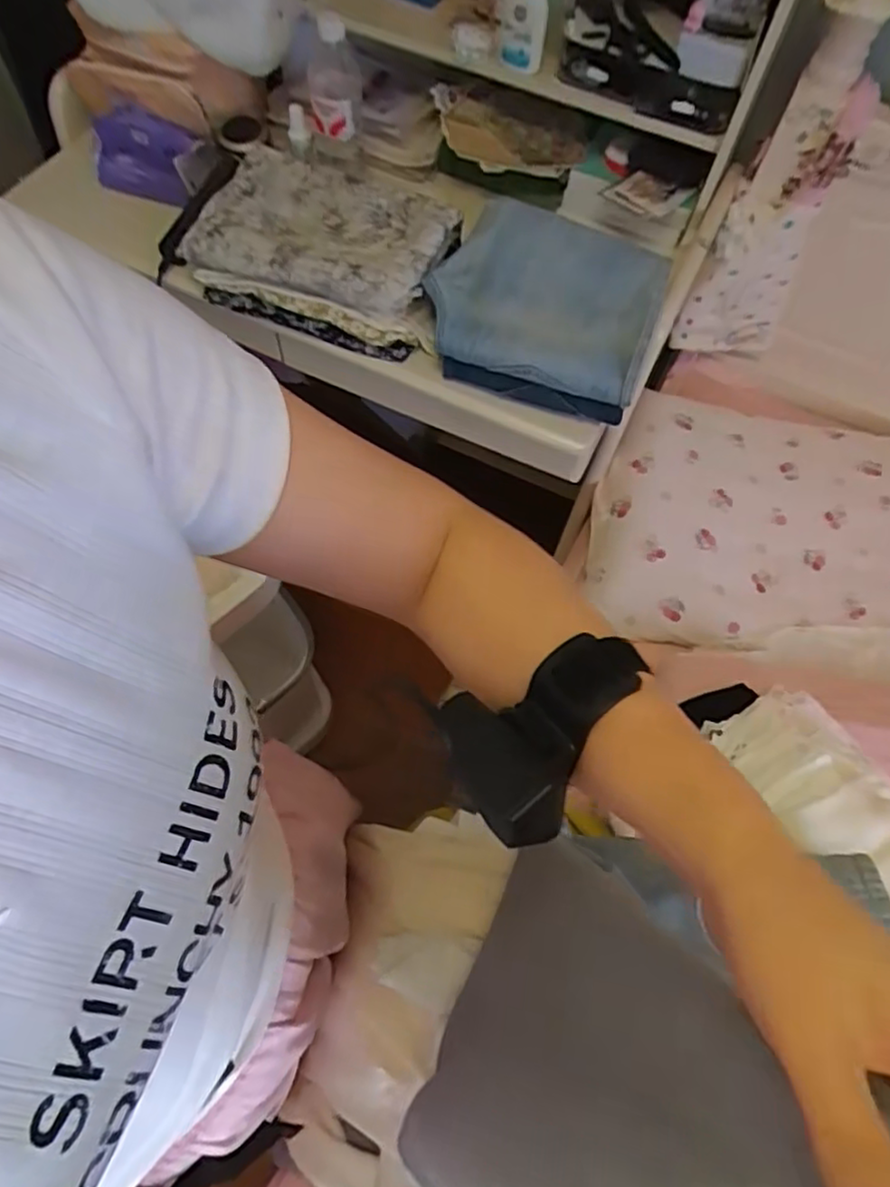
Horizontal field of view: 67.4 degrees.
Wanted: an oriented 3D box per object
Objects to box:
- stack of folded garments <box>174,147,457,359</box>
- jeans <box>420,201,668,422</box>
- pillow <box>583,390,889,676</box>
[{"bbox_3d":[-0.156,-0.472,0.912,0.339,0.094,0.228,18,65,5],"label":"stack of folded garments"},{"bbox_3d":[0.137,-0.376,0.866,0.284,0.136,0.238,26,66,9],"label":"jeans"},{"bbox_3d":[0.580,-0.094,1.040,0.669,0.095,0.429,12,64,3],"label":"pillow"}]

